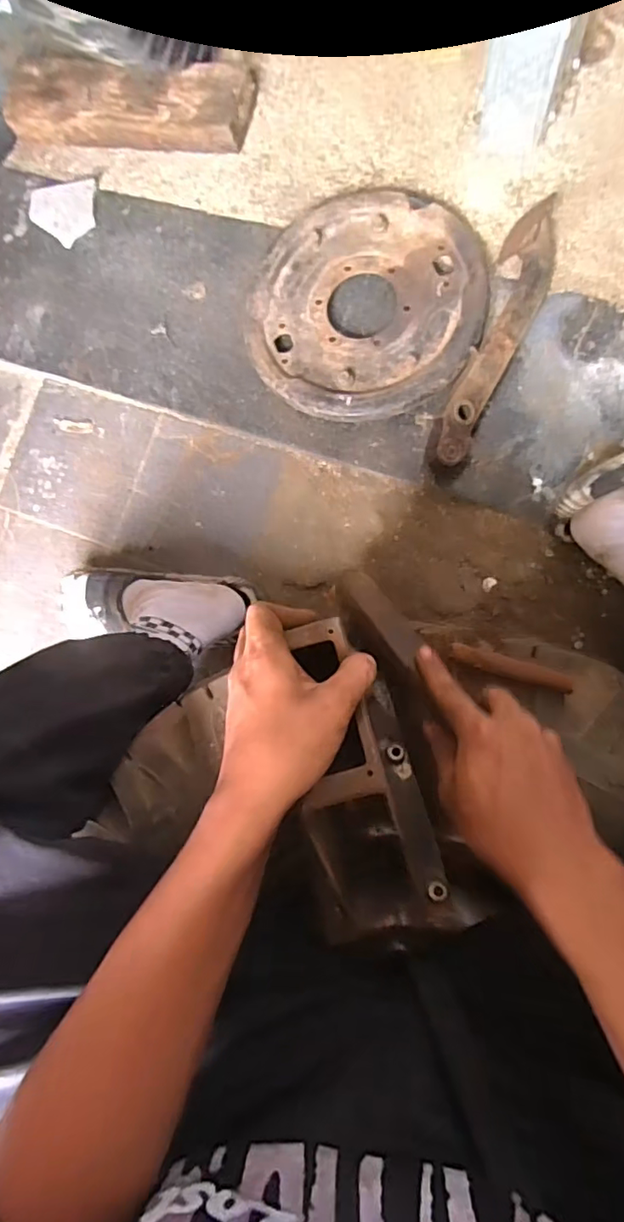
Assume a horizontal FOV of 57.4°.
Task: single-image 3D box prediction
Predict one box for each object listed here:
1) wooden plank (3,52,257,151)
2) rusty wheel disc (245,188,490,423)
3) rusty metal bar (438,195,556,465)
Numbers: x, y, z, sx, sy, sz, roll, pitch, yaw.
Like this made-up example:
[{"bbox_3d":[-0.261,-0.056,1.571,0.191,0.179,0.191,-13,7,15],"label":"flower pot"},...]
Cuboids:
[{"bbox_3d":[-0.257,-0.699,0.784,0.347,0.056,0.100,10,86,11],"label":"wooden plank"},{"bbox_3d":[0.069,-0.383,0.722,0.282,0.040,0.287,0,89,10],"label":"rusty wheel disc"},{"bbox_3d":[0.226,-0.333,0.686,0.066,0.046,0.345,19,88,11],"label":"rusty metal bar"}]

